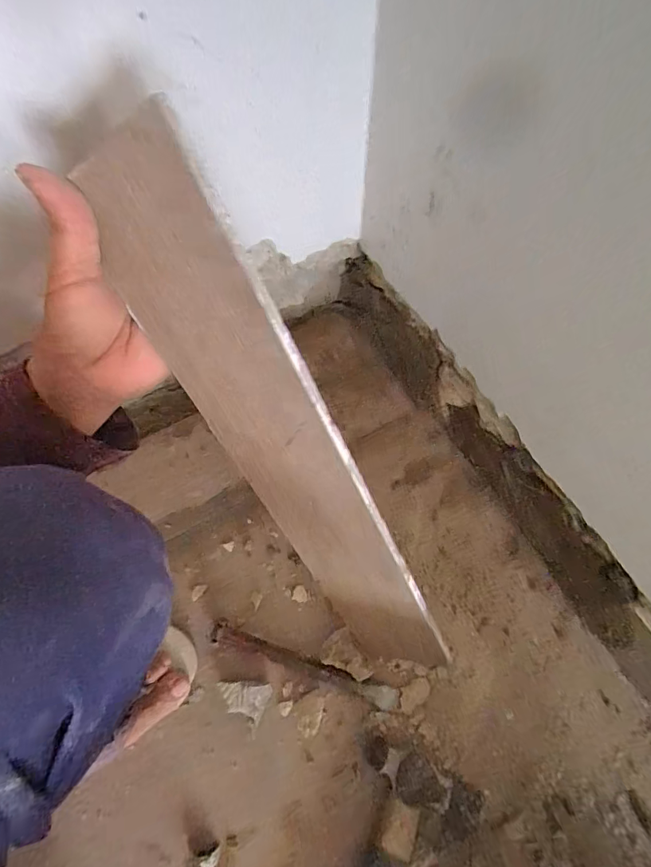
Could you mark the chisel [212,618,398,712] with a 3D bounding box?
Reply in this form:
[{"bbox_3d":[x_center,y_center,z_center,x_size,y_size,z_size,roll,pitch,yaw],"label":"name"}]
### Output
[{"bbox_3d":[-0.024,0.242,0.427,0.202,0.023,0.021,18,67,9],"label":"chisel"}]

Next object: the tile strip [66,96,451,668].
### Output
[{"bbox_3d":[-0.014,0.048,0.312,0.102,0.474,0.011,-8,34,32],"label":"tile strip"}]

